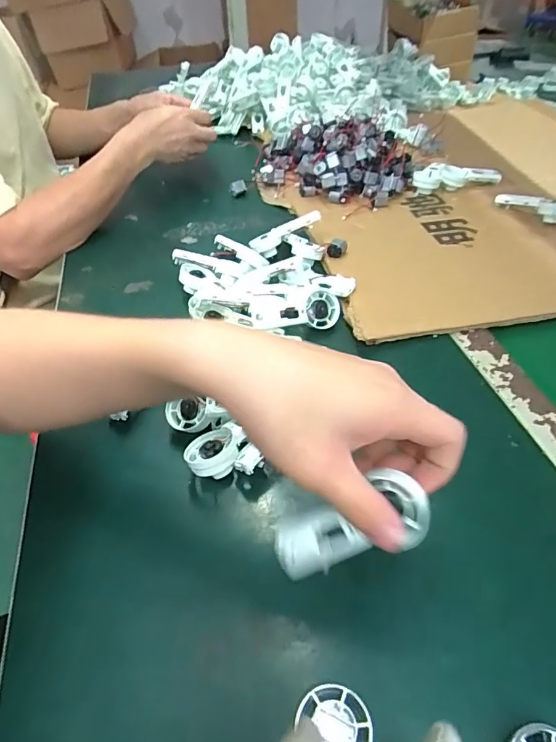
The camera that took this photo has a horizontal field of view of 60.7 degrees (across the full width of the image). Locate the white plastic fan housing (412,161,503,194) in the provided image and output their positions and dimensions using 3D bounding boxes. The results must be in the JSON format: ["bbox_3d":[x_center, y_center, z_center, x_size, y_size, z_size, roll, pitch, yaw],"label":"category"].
[{"bbox_3d":[0.260,-0.278,0.687,0.124,0.033,0.035,-6,45,-3],"label":"white plastic fan housing"}]

